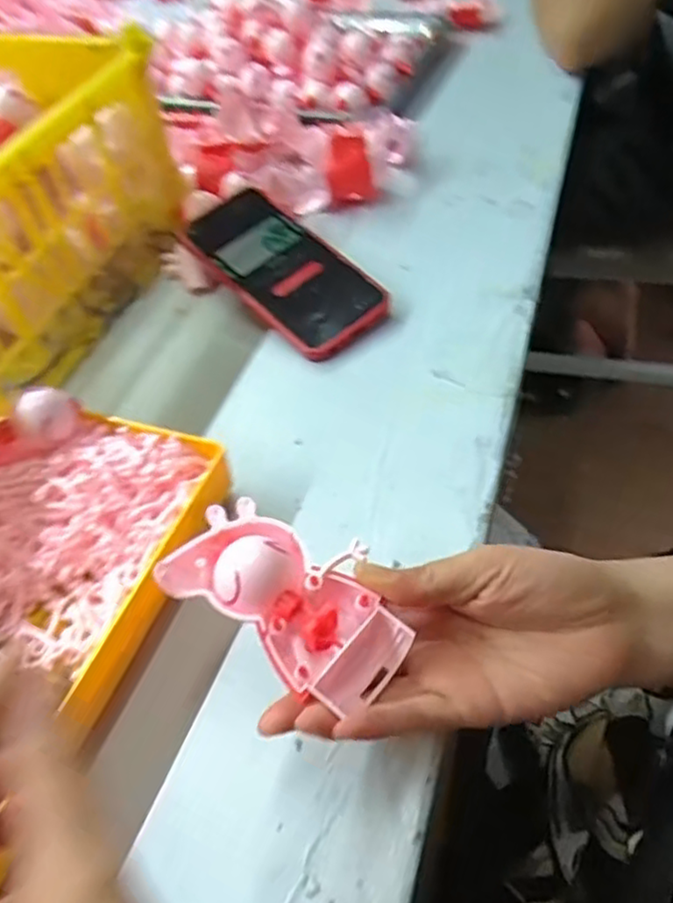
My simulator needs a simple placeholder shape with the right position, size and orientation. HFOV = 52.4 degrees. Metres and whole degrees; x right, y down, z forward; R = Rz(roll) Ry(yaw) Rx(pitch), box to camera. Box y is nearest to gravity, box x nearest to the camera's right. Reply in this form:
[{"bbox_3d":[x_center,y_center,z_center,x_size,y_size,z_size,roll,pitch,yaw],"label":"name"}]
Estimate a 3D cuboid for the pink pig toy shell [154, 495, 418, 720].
[{"bbox_3d":[-0.021,0.062,0.295,0.101,0.027,0.058,32,59,12],"label":"pink pig toy shell"}]

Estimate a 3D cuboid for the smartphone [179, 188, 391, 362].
[{"bbox_3d":[-0.039,-0.134,0.503,0.078,0.012,0.162,-41,71,-16],"label":"smartphone"}]

